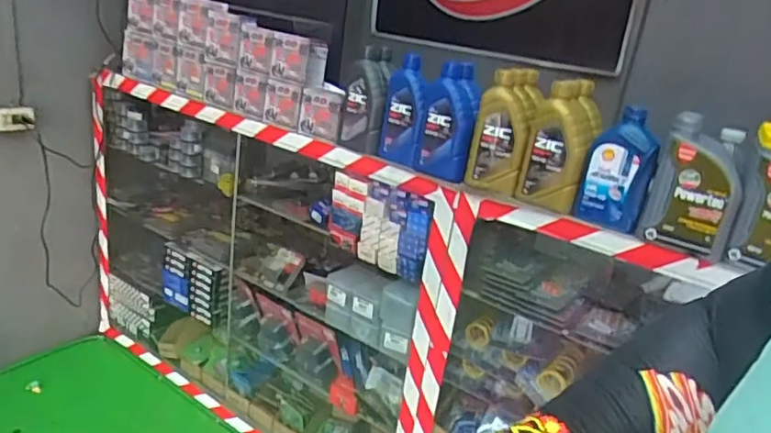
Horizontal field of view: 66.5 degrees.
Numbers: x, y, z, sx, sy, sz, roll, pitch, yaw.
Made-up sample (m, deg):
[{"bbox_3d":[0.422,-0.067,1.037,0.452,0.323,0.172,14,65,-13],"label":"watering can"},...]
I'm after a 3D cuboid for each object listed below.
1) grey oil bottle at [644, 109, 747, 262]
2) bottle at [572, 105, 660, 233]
[{"bbox_3d":[0.542,-0.052,1.019,0.130,0.215,0.080,15,19,15],"label":"grey oil bottle"},{"bbox_3d":[0.432,-0.088,1.095,0.115,0.212,0.064,15,19,16],"label":"bottle"}]

